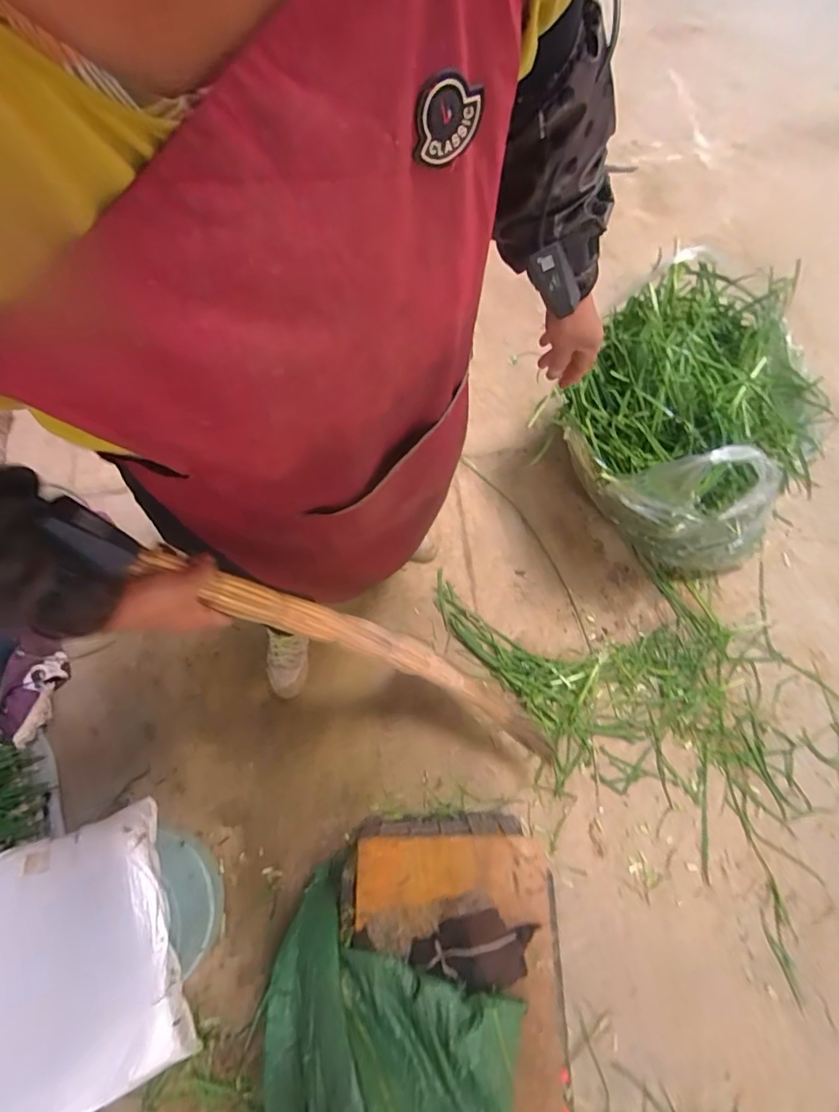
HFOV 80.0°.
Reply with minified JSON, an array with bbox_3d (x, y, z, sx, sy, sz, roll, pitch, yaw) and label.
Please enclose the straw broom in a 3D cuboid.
[{"bbox_3d":[-0.022,0.166,0.756,0.145,0.794,0.080,11,72,42],"label":"straw broom"}]

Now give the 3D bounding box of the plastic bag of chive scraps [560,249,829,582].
[{"bbox_3d":[0.526,-0.230,1.059,0.409,0.388,0.566,-23,76,-6],"label":"plastic bag of chive scraps"}]

